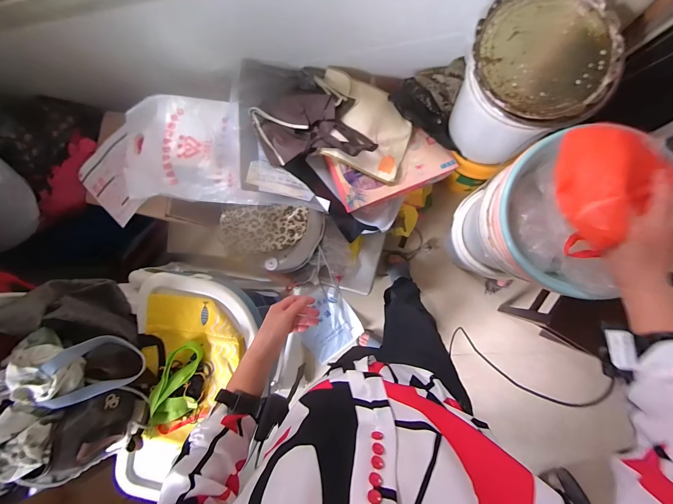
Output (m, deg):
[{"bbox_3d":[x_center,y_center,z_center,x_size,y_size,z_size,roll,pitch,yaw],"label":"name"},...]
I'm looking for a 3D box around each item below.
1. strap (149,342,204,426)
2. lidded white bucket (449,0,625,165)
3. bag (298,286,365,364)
[{"bbox_3d":[-0.362,0.308,0.693,0.091,0.036,0.206,15,90,9],"label":"strap"},{"bbox_3d":[0.490,-0.435,0.837,0.295,0.334,0.295,0,87,9],"label":"lidded white bucket"},{"bbox_3d":[-0.051,0.337,1.447,0.270,0.040,0.294,-37,90,-1],"label":"bag"}]

